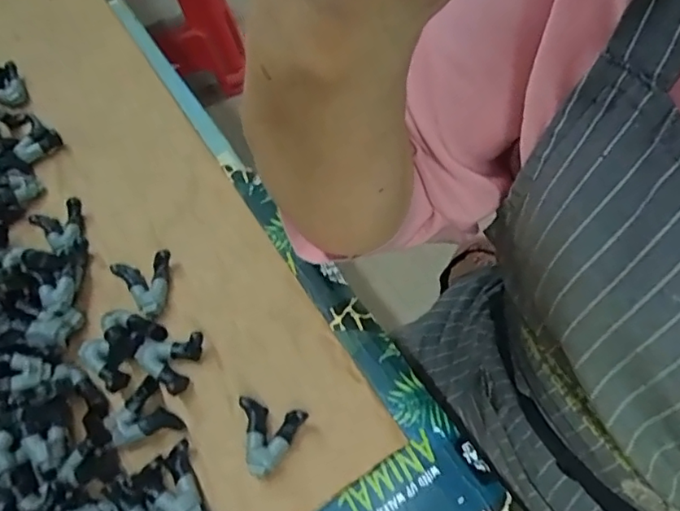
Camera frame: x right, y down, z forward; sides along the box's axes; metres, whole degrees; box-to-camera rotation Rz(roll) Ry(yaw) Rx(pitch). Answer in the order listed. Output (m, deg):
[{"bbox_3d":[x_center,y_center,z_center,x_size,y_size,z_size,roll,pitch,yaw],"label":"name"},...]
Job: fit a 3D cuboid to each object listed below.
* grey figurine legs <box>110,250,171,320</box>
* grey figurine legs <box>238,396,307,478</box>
[{"bbox_3d":[-0.126,0.020,0.369,0.036,0.015,0.038,-17,60,-4],"label":"grey figurine legs"},{"bbox_3d":[-0.036,0.098,0.319,0.035,0.017,0.040,-12,59,-1],"label":"grey figurine legs"}]

